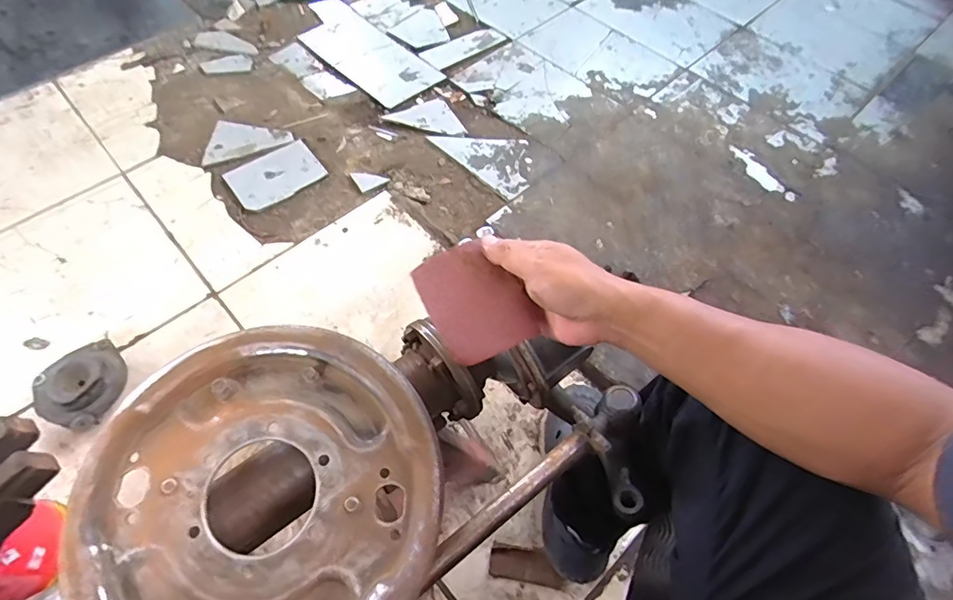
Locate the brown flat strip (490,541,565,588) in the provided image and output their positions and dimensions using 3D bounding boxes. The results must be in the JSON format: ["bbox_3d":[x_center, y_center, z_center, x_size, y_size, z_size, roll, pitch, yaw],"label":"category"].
[{"bbox_3d":[0.075,0.389,0.719,0.107,0.007,0.046,9,60,1],"label":"brown flat strip"}]

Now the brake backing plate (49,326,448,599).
[{"bbox_3d":[-0.182,0.165,0.413,0.299,0.034,0.281,2,61,-3],"label":"brake backing plate"}]

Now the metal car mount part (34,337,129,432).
[{"bbox_3d":[-0.639,0.147,0.795,0.128,0.044,0.132,2,61,-3],"label":"metal car mount part"}]

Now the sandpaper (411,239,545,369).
[{"bbox_3d":[-0.001,0.000,0.422,0.082,0.008,0.099,-28,83,6],"label":"sandpaper"}]

